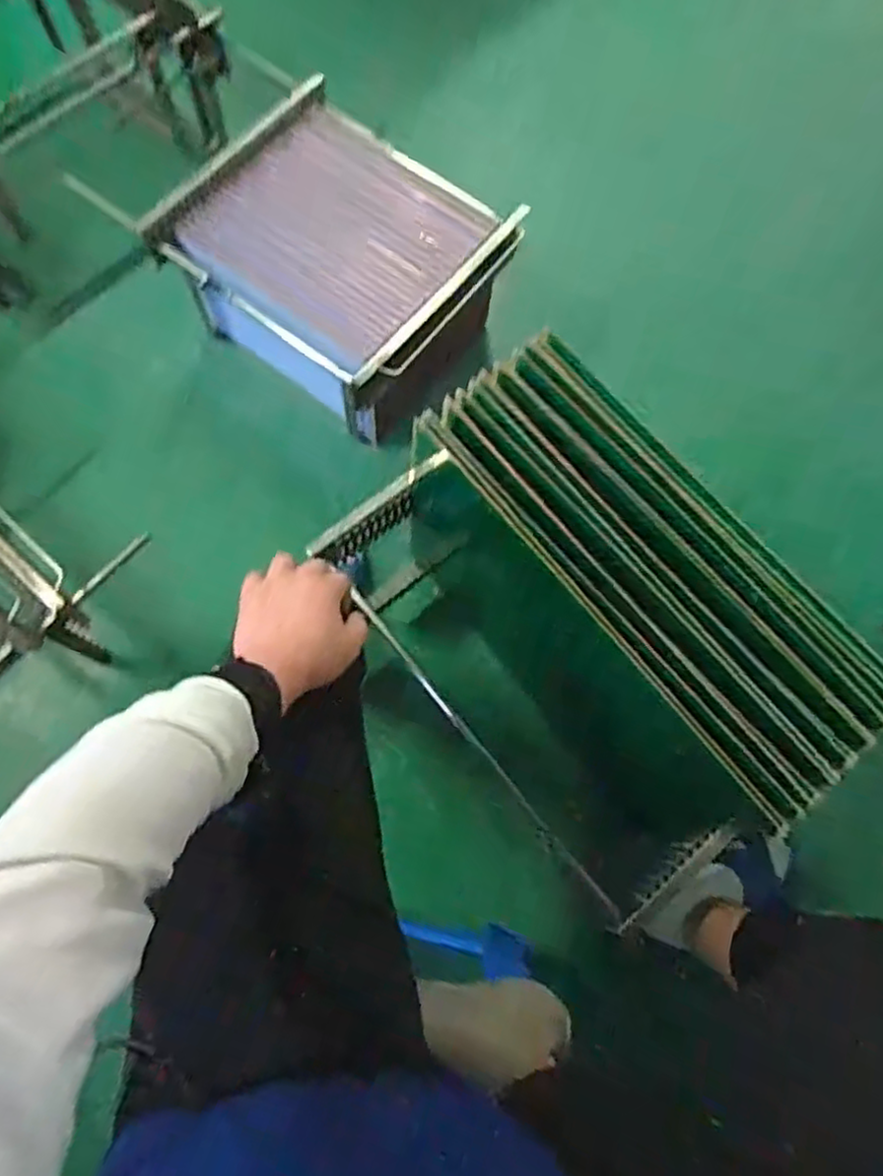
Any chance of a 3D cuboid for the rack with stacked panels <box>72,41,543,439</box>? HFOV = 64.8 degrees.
[{"bbox_3d":[-0.164,-0.536,1.165,0.470,0.239,0.406,35,74,9],"label":"rack with stacked panels"}]

